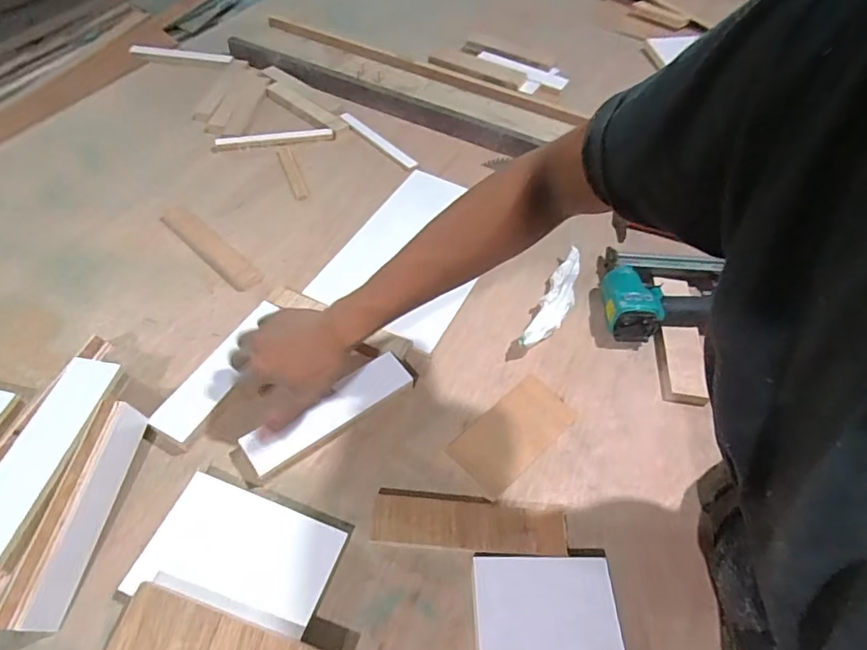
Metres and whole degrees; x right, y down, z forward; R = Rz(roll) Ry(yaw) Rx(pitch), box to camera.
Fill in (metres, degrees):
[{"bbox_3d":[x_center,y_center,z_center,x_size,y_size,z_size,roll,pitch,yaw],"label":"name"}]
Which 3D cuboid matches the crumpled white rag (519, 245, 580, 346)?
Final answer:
[{"bbox_3d":[0.170,-0.033,0.711,0.046,0.035,0.209,24,54,13],"label":"crumpled white rag"}]

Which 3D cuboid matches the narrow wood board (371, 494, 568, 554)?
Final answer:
[{"bbox_3d":[0.037,0.205,0.526,0.192,0.018,0.047,5,52,-1],"label":"narrow wood board"}]

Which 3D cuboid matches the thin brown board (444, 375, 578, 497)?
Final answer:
[{"bbox_3d":[0.094,0.125,0.603,0.150,0.006,0.079,-35,62,-28],"label":"thin brown board"}]

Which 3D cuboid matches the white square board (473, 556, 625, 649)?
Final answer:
[{"bbox_3d":[0.105,0.277,0.479,0.130,0.017,0.109,1,52,-4],"label":"white square board"}]

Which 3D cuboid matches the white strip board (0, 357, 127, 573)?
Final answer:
[{"bbox_3d":[-0.362,0.117,0.480,0.050,0.017,0.197,9,54,3],"label":"white strip board"}]

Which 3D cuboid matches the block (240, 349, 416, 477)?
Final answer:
[{"bbox_3d":[-0.112,0.096,0.595,0.211,0.026,0.057,-31,60,-30],"label":"block"}]

